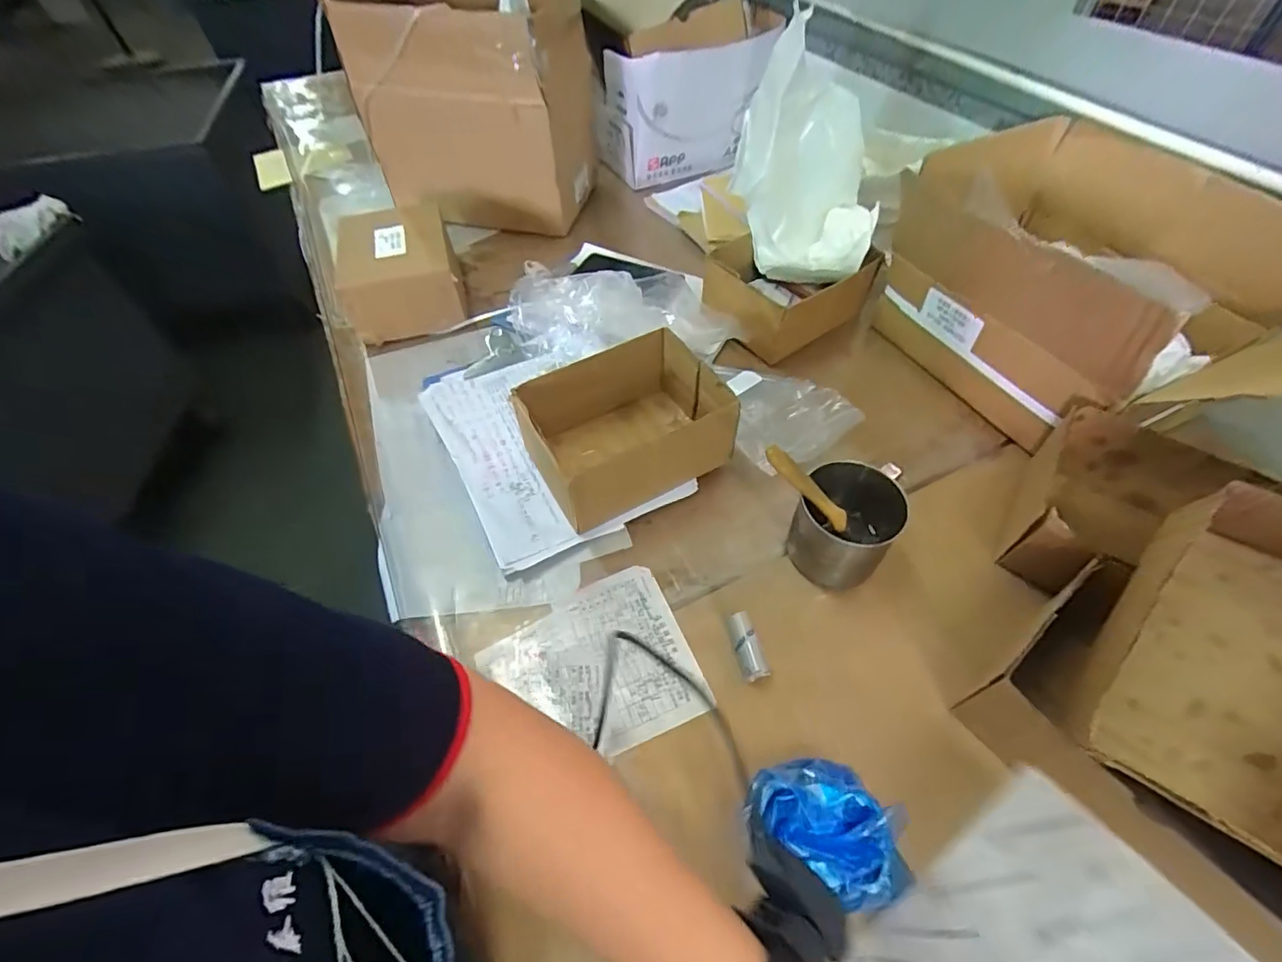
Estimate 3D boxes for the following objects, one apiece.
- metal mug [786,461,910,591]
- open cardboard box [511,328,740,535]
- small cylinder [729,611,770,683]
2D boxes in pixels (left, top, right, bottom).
[{"bbox_3d":[0.193,0.040,0.515,0.089,0.080,0.099,34,62,24],"label":"metal mug"},{"bbox_3d":[-0.014,-0.054,0.587,0.187,0.098,0.154,-27,57,-16],"label":"open cardboard box"},{"bbox_3d":[0.091,0.143,0.478,0.022,0.024,0.055,-15,55,-8],"label":"small cylinder"}]

